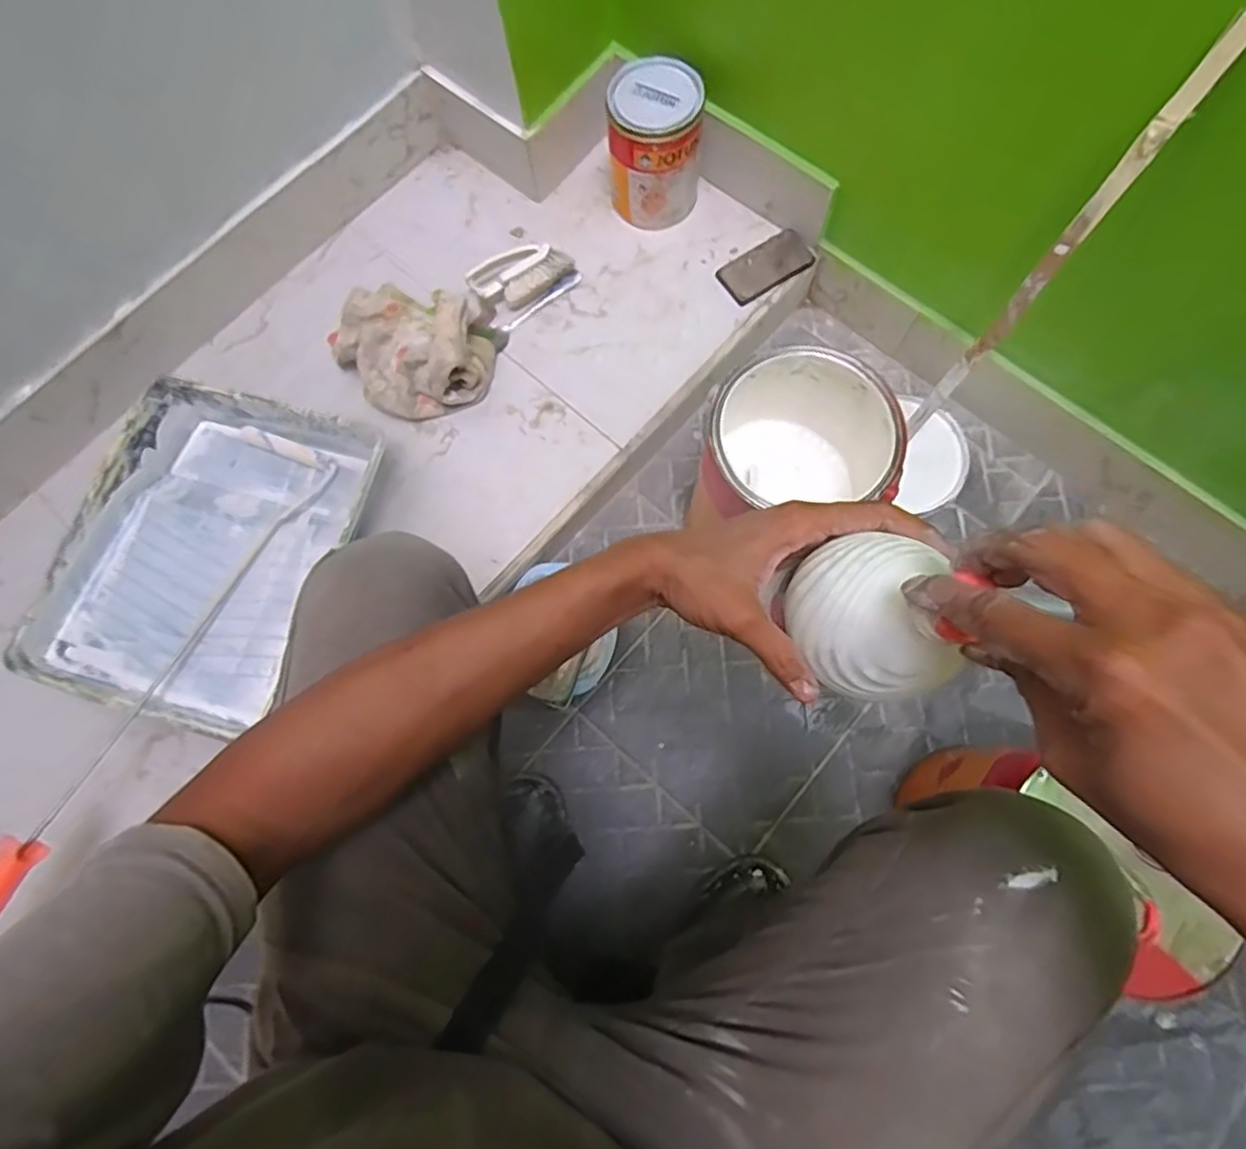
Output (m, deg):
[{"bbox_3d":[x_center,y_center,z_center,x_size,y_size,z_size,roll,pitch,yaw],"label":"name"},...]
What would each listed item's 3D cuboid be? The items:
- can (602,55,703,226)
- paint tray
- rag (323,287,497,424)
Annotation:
[{"bbox_3d":[0.038,-0.495,0.763,0.107,0.140,0.091,0,75,2],"label":"can"},{"bbox_3d":[-0.430,-0.022,0.694,0.274,0.070,0.334,14,76,6],"label":"paint tray"},{"bbox_3d":[-0.242,-0.265,0.747,0.156,0.088,0.160,-37,77,-8],"label":"rag"}]

